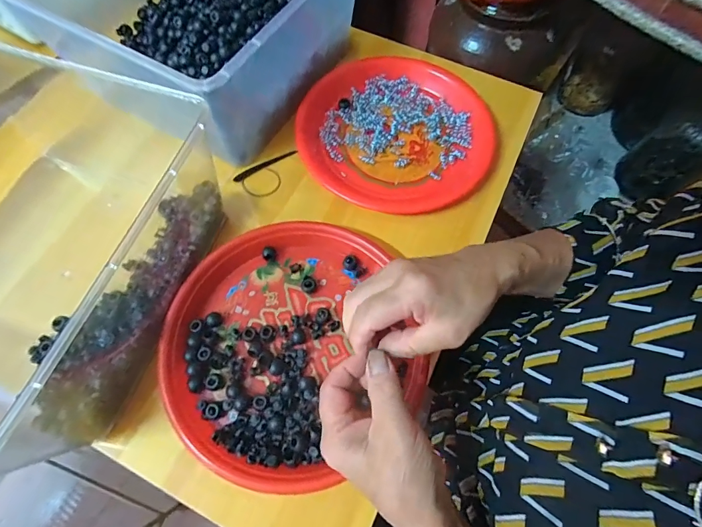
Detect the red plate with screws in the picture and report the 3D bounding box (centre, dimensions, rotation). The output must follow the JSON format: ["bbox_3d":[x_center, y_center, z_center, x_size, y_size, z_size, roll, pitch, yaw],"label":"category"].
[{"bbox_3d":[0.054,-0.156,0.454,0.216,0.026,0.225,0,66,0],"label":"red plate with screws"}]

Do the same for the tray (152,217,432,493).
[{"bbox_3d":[-0.057,0.074,0.359,0.223,0.029,0.231,0,66,0],"label":"tray"}]

